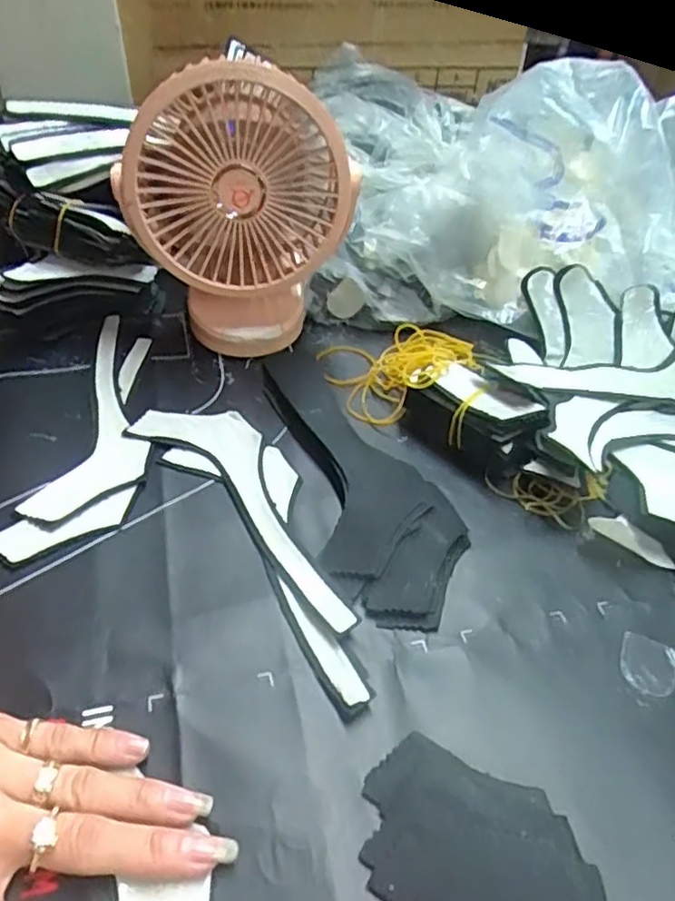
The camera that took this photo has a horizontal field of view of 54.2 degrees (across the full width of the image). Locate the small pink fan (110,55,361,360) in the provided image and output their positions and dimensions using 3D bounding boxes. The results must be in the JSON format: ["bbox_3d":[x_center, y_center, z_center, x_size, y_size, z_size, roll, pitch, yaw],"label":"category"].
[{"bbox_3d":[-0.060,-0.148,0.414,0.136,0.168,0.070,-1,45,-2],"label":"small pink fan"}]

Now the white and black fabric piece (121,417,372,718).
[{"bbox_3d":[-0.035,0.036,0.345,0.063,0.008,0.207,-29,52,-27],"label":"white and black fabric piece"}]

